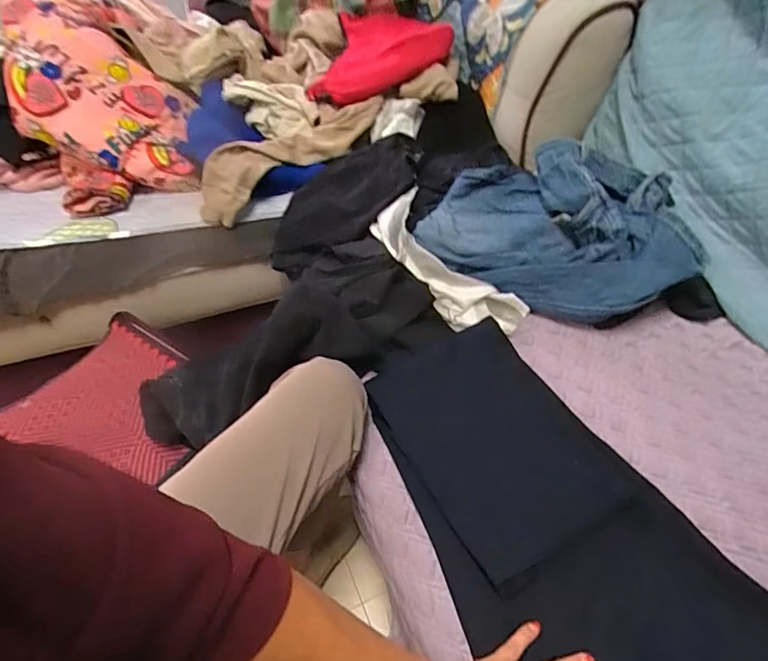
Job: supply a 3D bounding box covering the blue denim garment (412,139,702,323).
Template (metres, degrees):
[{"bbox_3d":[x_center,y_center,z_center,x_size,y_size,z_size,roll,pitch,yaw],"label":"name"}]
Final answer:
[{"bbox_3d":[0.235,-0.149,0.666,0.358,0.144,0.201,13,50,12],"label":"blue denim garment"}]

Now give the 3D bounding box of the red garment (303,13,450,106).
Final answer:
[{"bbox_3d":[0.007,-0.598,1.038,0.272,0.113,0.376,9,49,8],"label":"red garment"}]

